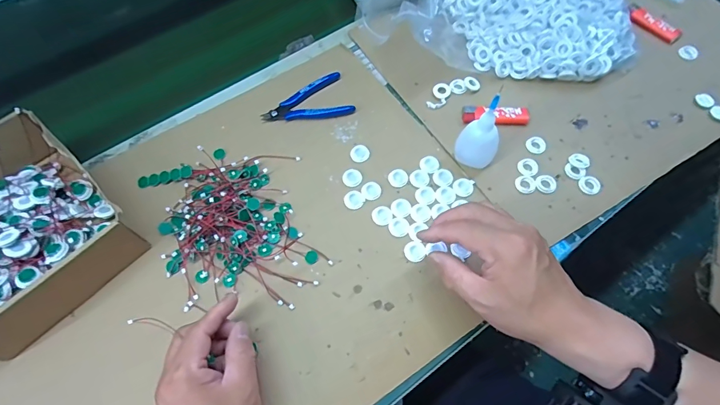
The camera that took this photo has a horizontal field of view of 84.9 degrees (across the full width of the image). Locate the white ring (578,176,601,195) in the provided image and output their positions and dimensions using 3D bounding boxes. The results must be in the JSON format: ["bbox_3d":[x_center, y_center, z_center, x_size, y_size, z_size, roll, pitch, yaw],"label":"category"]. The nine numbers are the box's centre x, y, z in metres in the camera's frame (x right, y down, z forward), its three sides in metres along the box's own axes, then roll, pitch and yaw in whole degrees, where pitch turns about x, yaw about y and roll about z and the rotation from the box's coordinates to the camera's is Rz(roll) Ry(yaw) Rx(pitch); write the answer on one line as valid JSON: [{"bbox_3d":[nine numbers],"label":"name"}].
[{"bbox_3d":[0.268,-0.021,0.458,0.024,0.004,0.023,0,65,0],"label":"white ring"}]

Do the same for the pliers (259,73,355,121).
[{"bbox_3d":[-0.072,-0.131,0.520,0.116,0.009,0.066,-18,66,-8],"label":"pliers"}]

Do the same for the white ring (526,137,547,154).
[{"bbox_3d":[0.217,-0.071,0.484,0.024,0.004,0.021,31,69,14],"label":"white ring"}]

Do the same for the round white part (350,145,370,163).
[{"bbox_3d":[0.000,-0.061,0.489,0.023,0.004,0.023,0,65,0],"label":"round white part"}]

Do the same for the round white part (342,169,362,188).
[{"bbox_3d":[-0.009,-0.030,0.475,0.023,0.004,0.024,0,65,0],"label":"round white part"}]

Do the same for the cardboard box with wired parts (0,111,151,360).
[{"bbox_3d":[-0.378,0.026,0.419,0.235,0.062,0.193,40,71,17],"label":"cardboard box with wired parts"}]

